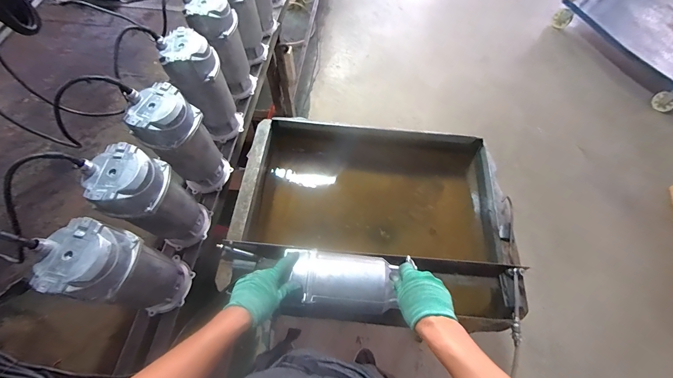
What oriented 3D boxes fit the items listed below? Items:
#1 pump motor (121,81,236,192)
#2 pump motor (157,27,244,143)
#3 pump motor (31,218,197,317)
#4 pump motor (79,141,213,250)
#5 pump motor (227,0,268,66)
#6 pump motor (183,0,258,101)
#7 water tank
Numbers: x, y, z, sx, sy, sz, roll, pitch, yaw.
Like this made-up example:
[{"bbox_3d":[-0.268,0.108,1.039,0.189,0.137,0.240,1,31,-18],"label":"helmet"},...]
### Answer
[{"bbox_3d":[-0.376,-0.103,0.744,0.133,0.301,0.114,-34,69,-17],"label":"pump motor"},{"bbox_3d":[-0.362,-0.270,0.824,0.125,0.297,0.119,-30,67,-15],"label":"pump motor"},{"bbox_3d":[-0.416,0.169,0.593,0.109,0.291,0.121,11,64,5],"label":"pump motor"},{"bbox_3d":[-0.401,0.035,0.665,0.111,0.290,0.128,14,64,6],"label":"pump motor"},{"bbox_3d":[-0.327,-0.563,0.975,0.111,0.293,0.139,16,64,7],"label":"pump motor"},{"bbox_3d":[-0.345,-0.422,0.899,0.110,0.294,0.132,27,66,12],"label":"pump motor"},{"bbox_3d":[0.100,0.075,0.914,0.762,0.232,0.593,7,63,2],"label":"water tank"}]

